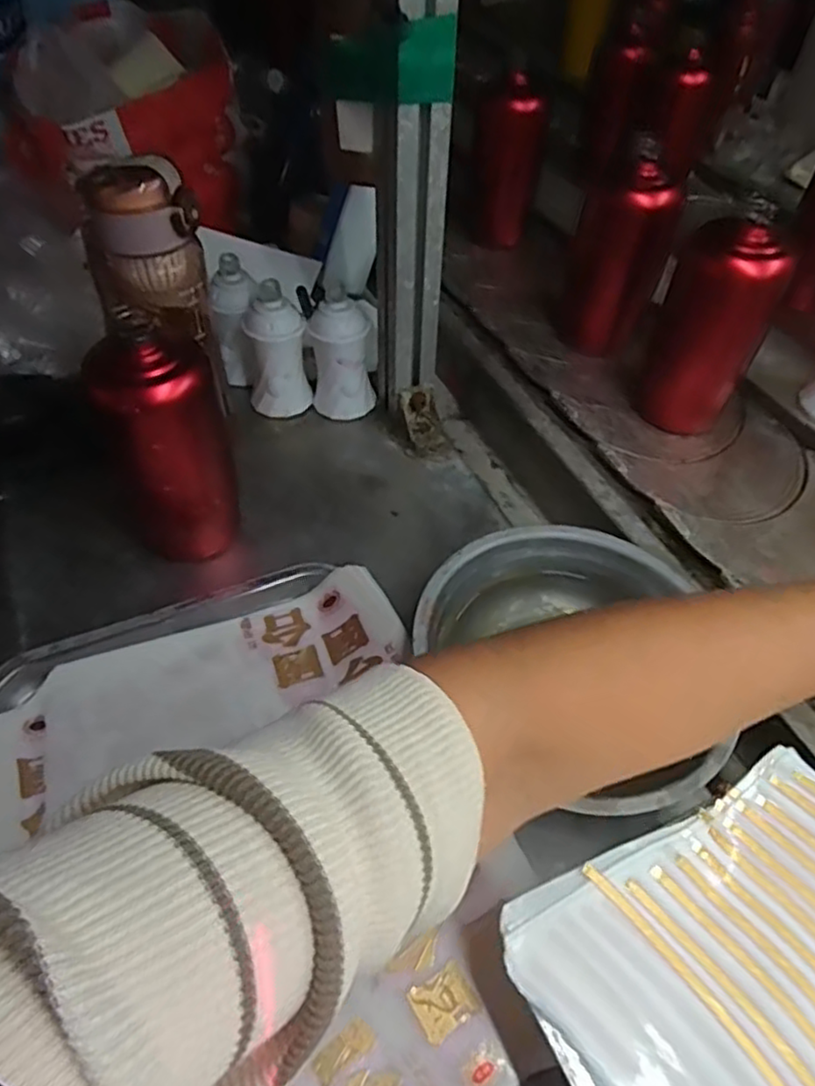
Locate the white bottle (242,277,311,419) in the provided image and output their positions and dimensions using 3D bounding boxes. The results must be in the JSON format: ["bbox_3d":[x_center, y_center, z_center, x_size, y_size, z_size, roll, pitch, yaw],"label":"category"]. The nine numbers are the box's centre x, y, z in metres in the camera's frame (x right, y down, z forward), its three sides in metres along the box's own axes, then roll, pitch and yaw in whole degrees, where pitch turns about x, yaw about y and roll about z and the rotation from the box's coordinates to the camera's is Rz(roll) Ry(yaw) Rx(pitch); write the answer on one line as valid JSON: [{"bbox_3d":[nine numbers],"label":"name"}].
[{"bbox_3d":[-0.120,-0.173,0.610,0.056,0.111,0.049,-3,51,-3],"label":"white bottle"}]

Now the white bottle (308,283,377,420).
[{"bbox_3d":[-0.060,-0.169,0.607,0.055,0.106,0.050,-3,51,-3],"label":"white bottle"}]

